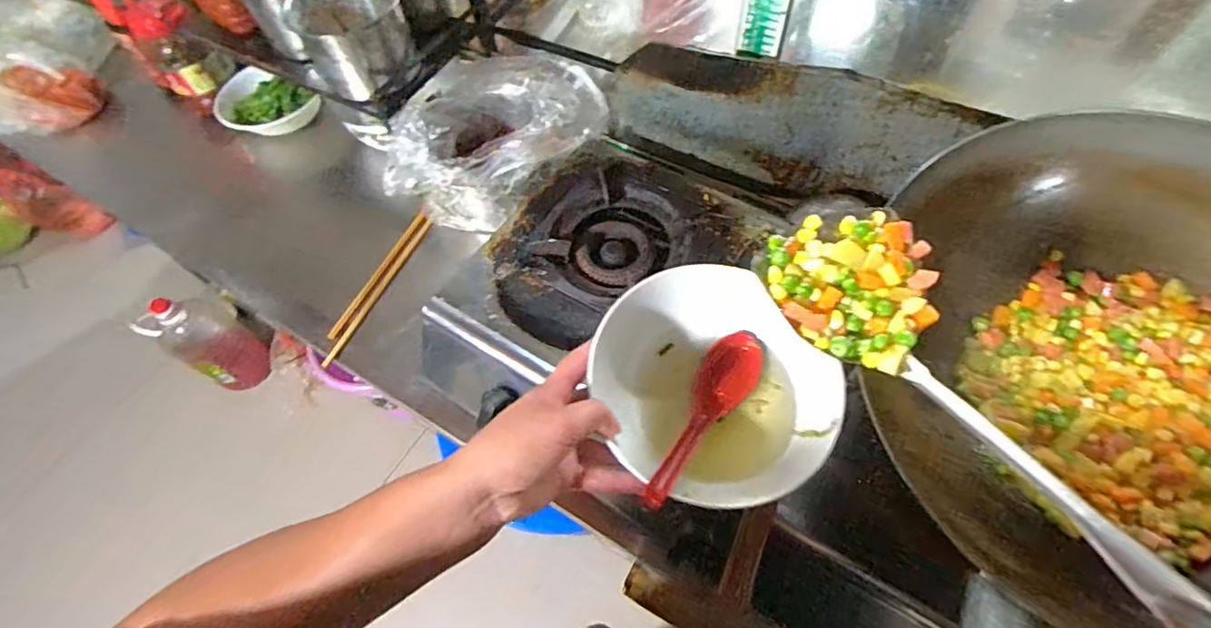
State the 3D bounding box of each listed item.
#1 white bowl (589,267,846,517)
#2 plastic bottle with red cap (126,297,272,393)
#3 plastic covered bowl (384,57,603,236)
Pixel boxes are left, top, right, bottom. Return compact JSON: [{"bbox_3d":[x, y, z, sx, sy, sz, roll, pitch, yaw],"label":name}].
[{"bbox_3d":[0.089,0.049,0.412,0.182,0.073,0.163,-33,64,-15],"label":"white bowl"},{"bbox_3d":[-1.005,0.075,1.438,0.137,0.338,0.149,23,64,16],"label":"plastic bottle with red cap"},{"bbox_3d":[-0.133,-0.230,0.753,0.269,0.110,0.227,-8,60,-1],"label":"plastic covered bowl"}]

